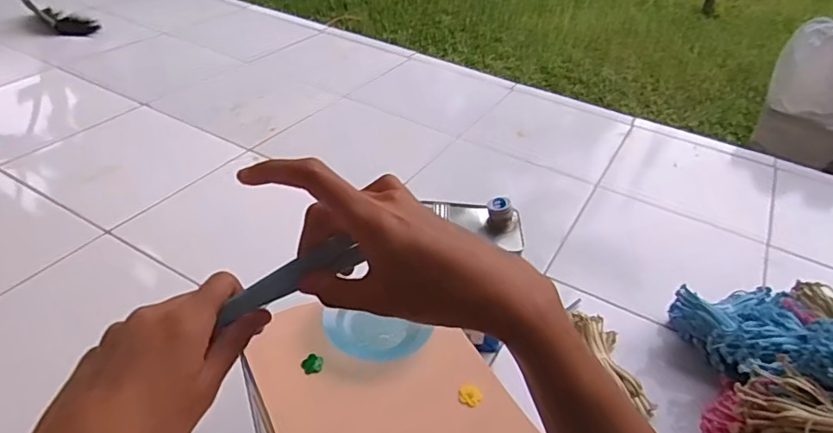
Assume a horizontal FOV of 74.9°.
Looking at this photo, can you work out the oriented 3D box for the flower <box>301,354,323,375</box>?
[{"bbox_3d":[-0.116,0.165,0.605,0.022,0.004,0.022,1,64,-3],"label":"flower"}]

